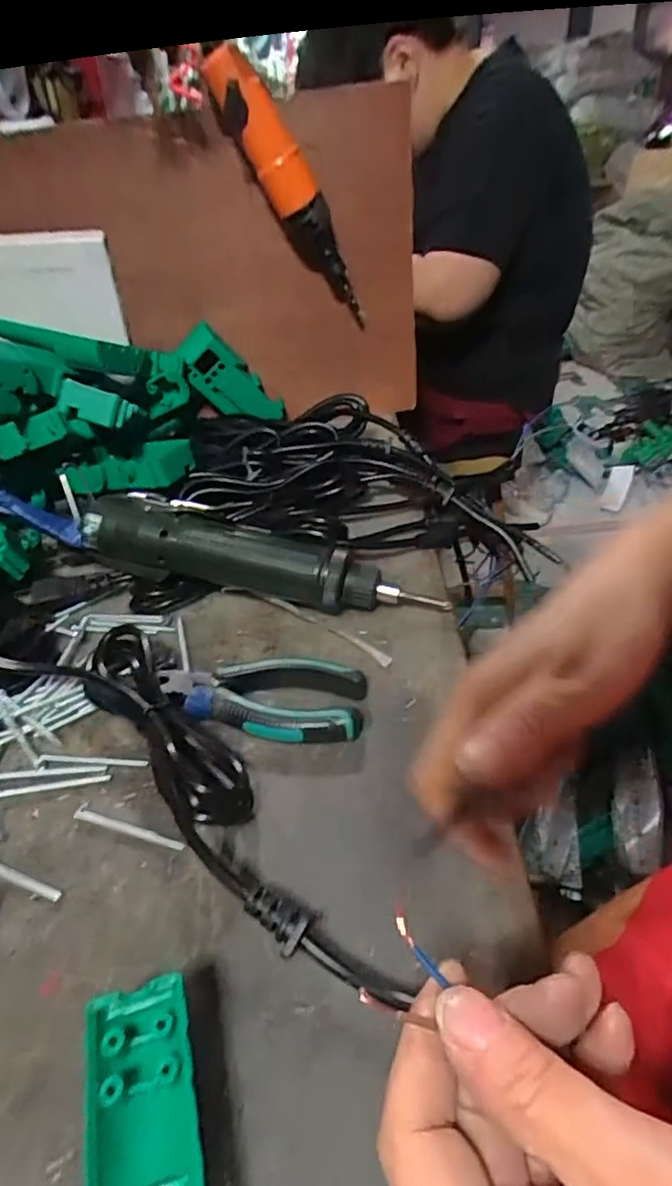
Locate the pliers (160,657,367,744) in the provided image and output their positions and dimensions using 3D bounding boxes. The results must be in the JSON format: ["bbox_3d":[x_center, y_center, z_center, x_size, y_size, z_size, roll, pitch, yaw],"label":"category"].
[{"bbox_3d":[-0.043,0.061,0.344,0.117,0.018,0.048,1,40,8],"label":"pliers"}]

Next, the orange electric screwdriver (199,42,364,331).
[{"bbox_3d":[-0.032,-0.332,0.519,0.032,0.222,0.046,-39,43,2],"label":"orange electric screwdriver"}]

